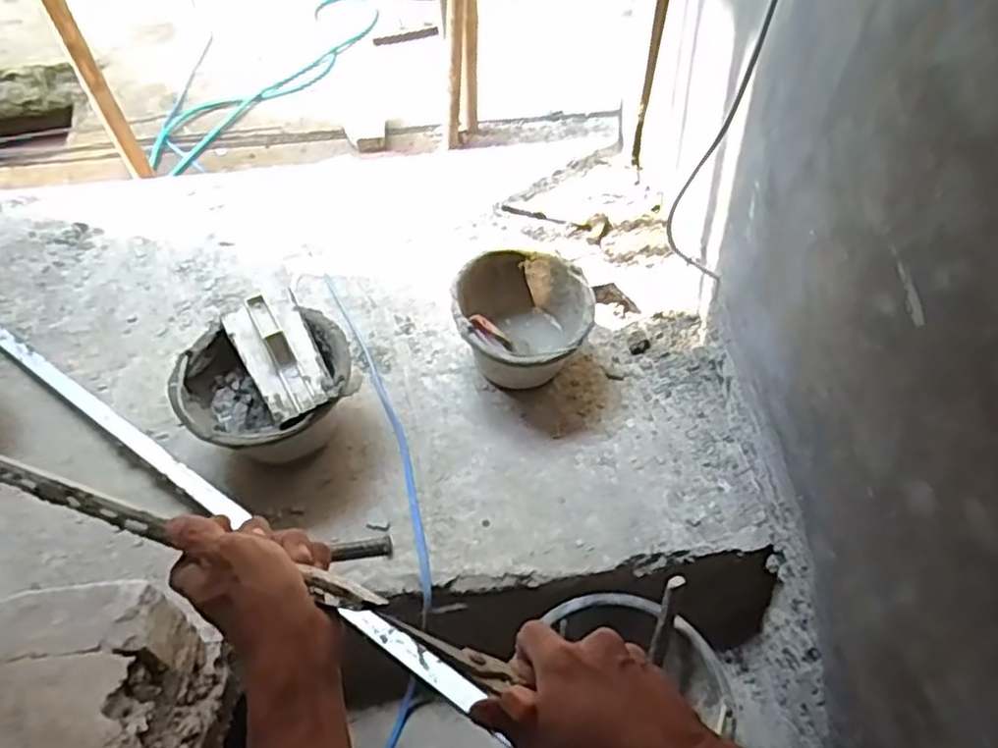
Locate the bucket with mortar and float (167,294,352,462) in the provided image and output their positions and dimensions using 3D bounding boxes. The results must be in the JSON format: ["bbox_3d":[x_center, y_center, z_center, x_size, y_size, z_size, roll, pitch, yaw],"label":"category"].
[{"bbox_3d":[-0.351,0.029,1.138,0.240,0.234,0.236,0,54,0],"label":"bucket with mortar and float"}]

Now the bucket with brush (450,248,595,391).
[{"bbox_3d":[0.038,-0.076,1.251,0.212,0.178,0.232,0,54,0],"label":"bucket with brush"}]

